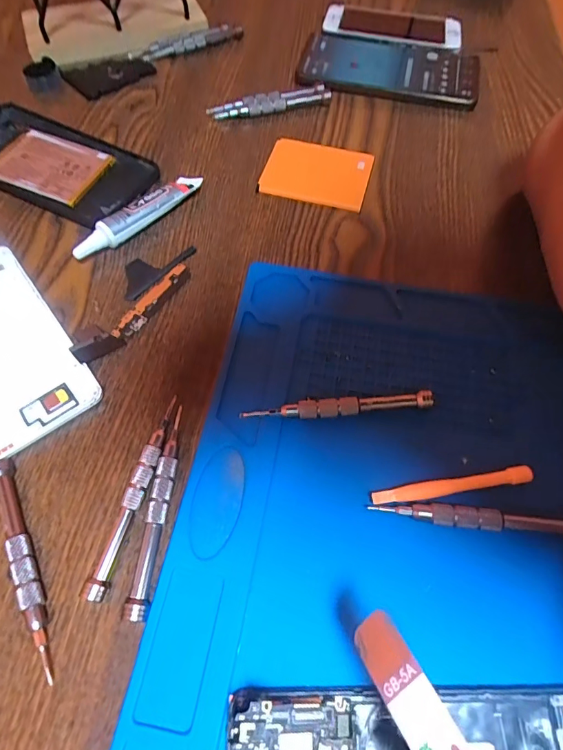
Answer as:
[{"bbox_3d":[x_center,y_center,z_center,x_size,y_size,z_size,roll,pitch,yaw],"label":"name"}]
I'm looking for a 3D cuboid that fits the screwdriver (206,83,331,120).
[{"bbox_3d":[-0.010,-0.236,0.376,0.104,0.013,0.016,-14,63,-8],"label":"screwdriver"}]

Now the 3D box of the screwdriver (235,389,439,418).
[{"bbox_3d":[0.032,0.018,0.242,0.104,0.010,0.010,-5,62,-3],"label":"screwdriver"}]

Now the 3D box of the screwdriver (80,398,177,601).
[{"bbox_3d":[-0.072,0.058,0.220,0.009,0.012,0.101,12,63,6],"label":"screwdriver"}]

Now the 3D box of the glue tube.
[{"bbox_3d":[-0.099,-0.112,0.306,0.022,0.018,0.102,34,67,16],"label":"glue tube"}]

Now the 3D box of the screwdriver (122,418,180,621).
[{"bbox_3d":[-0.061,0.065,0.216,0.011,0.011,0.099,5,62,2],"label":"screwdriver"}]

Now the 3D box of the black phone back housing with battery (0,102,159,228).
[{"bbox_3d":[-0.180,-0.164,0.336,0.154,0.011,0.076,24,65,12],"label":"black phone back housing with battery"}]

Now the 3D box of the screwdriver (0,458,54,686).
[{"bbox_3d":[-0.121,0.087,0.205,0.010,0.010,0.102,-26,66,-14],"label":"screwdriver"}]

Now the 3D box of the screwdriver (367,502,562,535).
[{"bbox_3d":[0.097,0.070,0.213,0.101,0.007,0.011,6,62,2],"label":"screwdriver"}]

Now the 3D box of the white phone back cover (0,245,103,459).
[{"bbox_3d":[-0.173,-0.020,0.263,0.072,0.007,0.146,-34,68,-17],"label":"white phone back cover"}]

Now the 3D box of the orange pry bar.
[{"bbox_3d":[0.087,0.057,0.223,0.083,0.005,0.009,-8,63,-5],"label":"orange pry bar"}]

